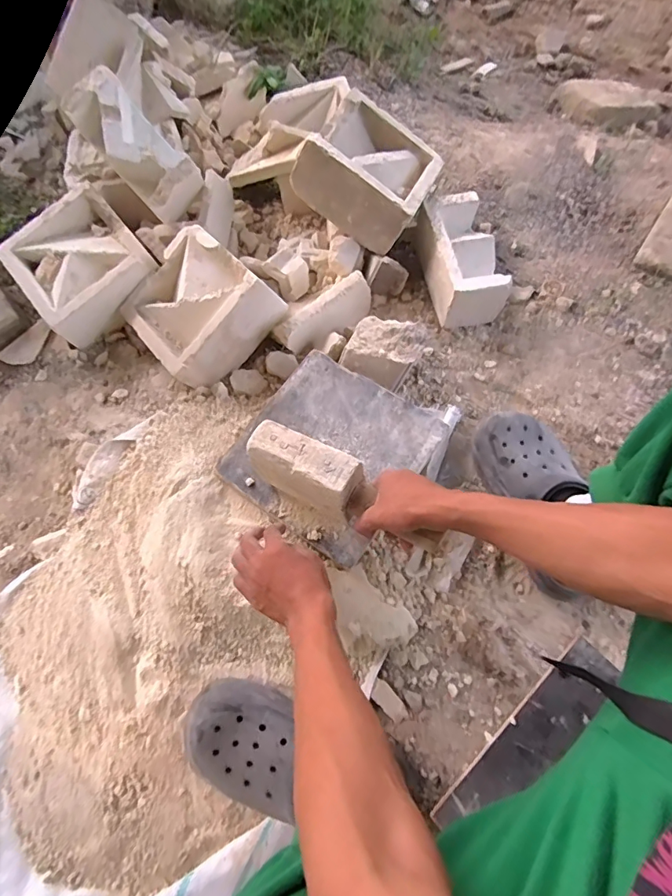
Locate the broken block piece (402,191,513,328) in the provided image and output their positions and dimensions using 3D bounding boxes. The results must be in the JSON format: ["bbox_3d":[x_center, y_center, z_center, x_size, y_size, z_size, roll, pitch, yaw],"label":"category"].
[{"bbox_3d":[0.216,-0.332,0.809,0.116,0.089,0.207,-16,70,-5],"label":"broken block piece"}]

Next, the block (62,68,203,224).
[{"bbox_3d":[-0.324,-0.494,0.783,0.211,0.115,0.101,44,74,-15],"label":"block"}]

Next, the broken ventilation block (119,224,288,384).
[{"bbox_3d":[-0.224,-0.229,0.780,0.199,0.102,0.198,-48,66,5],"label":"broken ventilation block"}]

